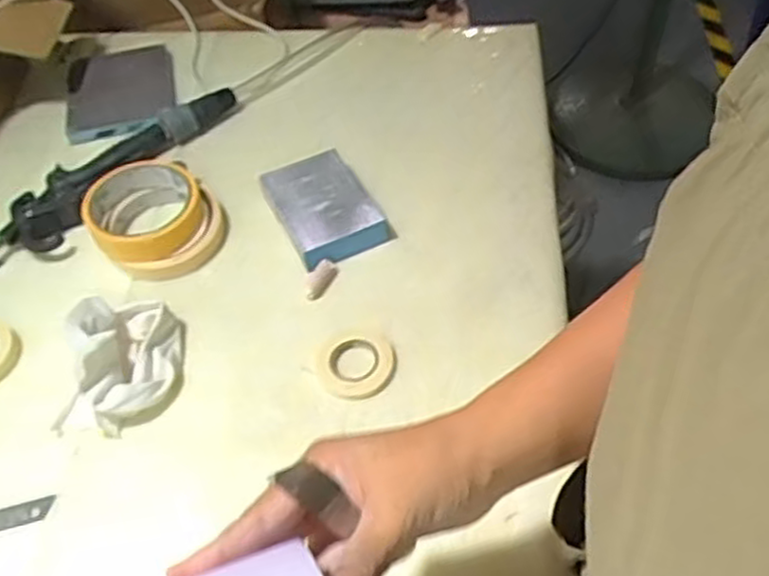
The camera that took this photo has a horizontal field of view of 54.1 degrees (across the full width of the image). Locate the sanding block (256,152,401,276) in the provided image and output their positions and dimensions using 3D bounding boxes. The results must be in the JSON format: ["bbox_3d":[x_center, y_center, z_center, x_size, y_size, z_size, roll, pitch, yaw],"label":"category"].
[{"bbox_3d":[-0.050,-0.065,0.615,0.075,0.031,0.098,-24,53,-14],"label":"sanding block"}]

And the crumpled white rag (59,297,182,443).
[{"bbox_3d":[-0.186,0.044,0.521,0.078,0.055,0.099,-3,51,2],"label":"crumpled white rag"}]

